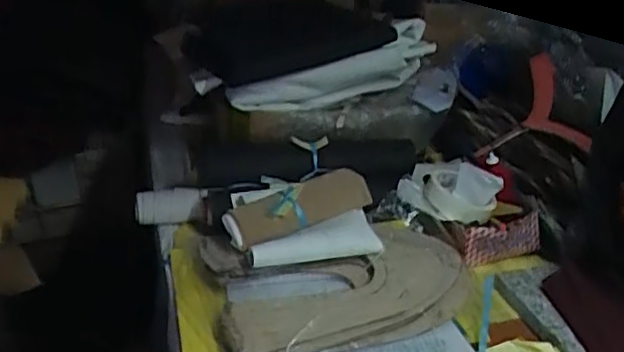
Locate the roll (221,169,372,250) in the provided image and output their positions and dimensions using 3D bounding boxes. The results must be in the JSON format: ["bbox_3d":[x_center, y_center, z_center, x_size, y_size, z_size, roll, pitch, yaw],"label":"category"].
[{"bbox_3d":[-0.015,0.044,0.879,0.217,0.061,0.058,-23,35,-34],"label":"roll"}]

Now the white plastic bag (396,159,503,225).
[{"bbox_3d":[0.202,0.018,0.952,0.134,0.067,0.095,9,30,18],"label":"white plastic bag"}]

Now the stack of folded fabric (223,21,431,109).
[{"bbox_3d":[0.057,-0.197,1.167,0.459,0.112,0.089,-17,32,-26],"label":"stack of folded fabric"}]

